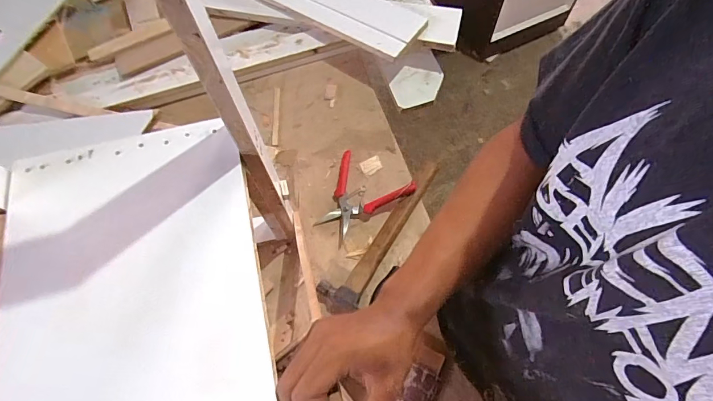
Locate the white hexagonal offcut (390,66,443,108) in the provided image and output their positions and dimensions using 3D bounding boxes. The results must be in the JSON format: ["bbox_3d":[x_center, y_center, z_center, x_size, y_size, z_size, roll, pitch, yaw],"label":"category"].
[{"bbox_3d":[0.124,-0.238,0.842,0.099,0.016,0.094,15,72,6],"label":"white hexagonal offcut"}]

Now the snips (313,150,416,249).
[{"bbox_3d":[0.005,0.004,0.727,0.144,0.025,0.151,28,71,14],"label":"snips"}]

